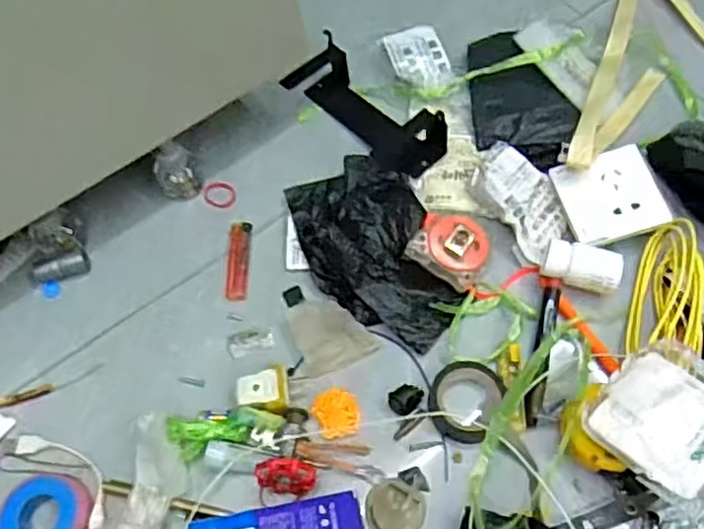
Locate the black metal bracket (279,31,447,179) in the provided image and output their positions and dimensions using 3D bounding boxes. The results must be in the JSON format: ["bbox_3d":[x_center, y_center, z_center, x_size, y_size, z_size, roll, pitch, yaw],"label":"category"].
[{"bbox_3d":[0.013,-0.159,0.673,0.076,0.056,0.181,-41,66,-17],"label":"black metal bracket"}]

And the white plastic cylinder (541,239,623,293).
[{"bbox_3d":[0.208,0.004,0.590,0.064,0.033,0.038,13,63,11],"label":"white plastic cylinder"}]

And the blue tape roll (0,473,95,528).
[{"bbox_3d":[-0.245,0.204,0.519,0.069,0.023,0.066,-2,61,3],"label":"blue tape roll"}]

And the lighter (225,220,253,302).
[{"bbox_3d":[-0.109,-0.004,0.632,0.023,0.010,0.081,0,61,4],"label":"lighter"}]

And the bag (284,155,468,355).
[{"bbox_3d":[0.019,-0.015,0.608,0.118,0.027,0.195,-18,61,-6],"label":"bag"}]

